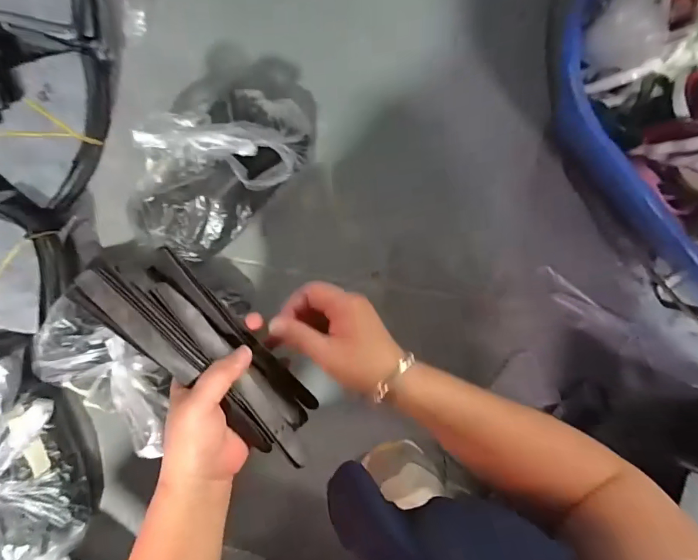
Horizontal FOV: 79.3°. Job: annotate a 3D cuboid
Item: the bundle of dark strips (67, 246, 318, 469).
[{"bbox_3d":[-0.106,0.060,0.336,0.069,0.040,0.207,-46,105,-4],"label":"bundle of dark strips"}]

